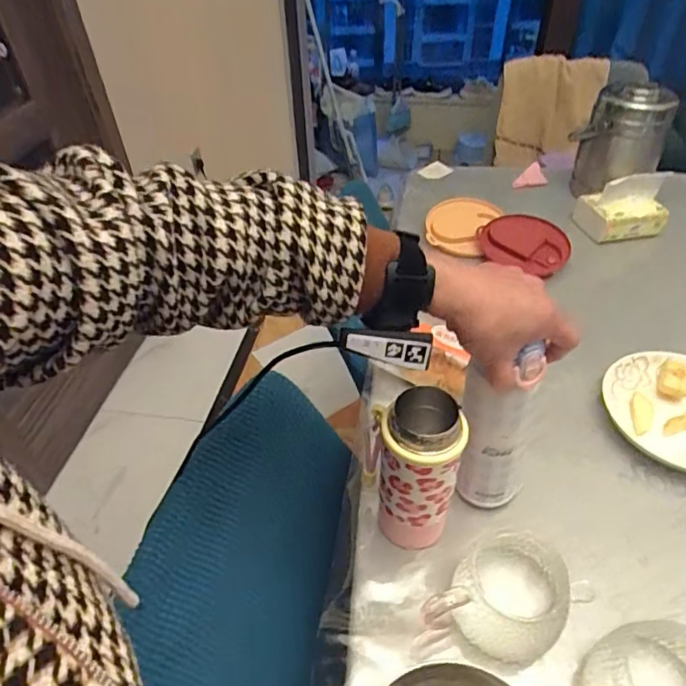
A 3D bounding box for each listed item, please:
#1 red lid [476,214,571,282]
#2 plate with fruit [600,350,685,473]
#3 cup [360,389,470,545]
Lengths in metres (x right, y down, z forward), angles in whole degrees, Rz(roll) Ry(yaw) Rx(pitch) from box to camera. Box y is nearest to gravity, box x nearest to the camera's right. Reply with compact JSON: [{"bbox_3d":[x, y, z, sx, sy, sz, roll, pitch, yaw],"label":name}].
[{"bbox_3d":[0.308,-0.178,0.895,0.160,0.027,0.105,28,86,33],"label":"red lid"},{"bbox_3d":[0.415,0.079,0.632,0.176,0.037,0.165,-1,43,1],"label":"plate with fruit"},{"bbox_3d":[0.065,0.127,0.489,0.080,0.179,0.067,-4,43,-4],"label":"cup"}]

